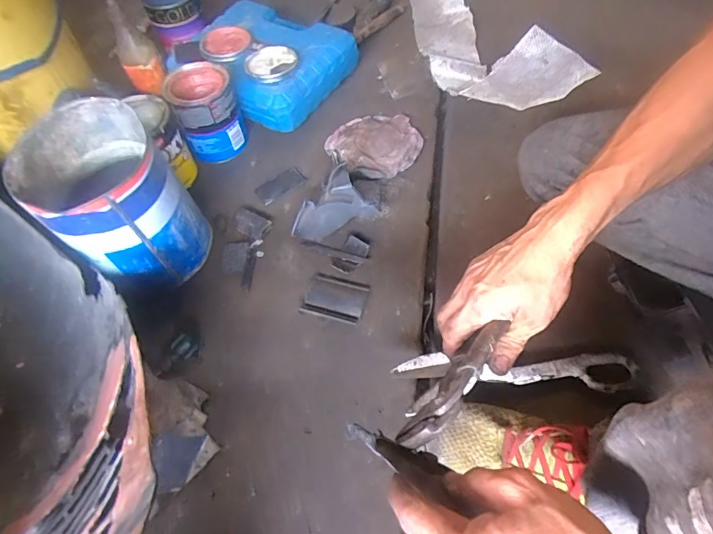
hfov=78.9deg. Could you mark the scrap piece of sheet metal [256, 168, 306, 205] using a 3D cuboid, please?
[{"bbox_3d":[-0.123,-0.132,0.698,0.079,0.004,0.047,-34,53,-12],"label":"scrap piece of sheet metal"}]

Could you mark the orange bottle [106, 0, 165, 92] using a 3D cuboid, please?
[{"bbox_3d":[-0.384,-0.378,0.756,0.064,0.153,0.055,-27,60,-12],"label":"orange bottle"}]

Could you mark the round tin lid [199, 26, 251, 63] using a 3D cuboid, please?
[{"bbox_3d":[-0.238,-0.408,0.784,0.091,0.022,0.106,-1,58,3],"label":"round tin lid"}]

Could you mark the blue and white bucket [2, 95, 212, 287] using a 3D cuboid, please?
[{"bbox_3d":[-0.304,-0.078,0.564,0.168,0.197,0.151,39,68,25],"label":"blue and white bucket"}]

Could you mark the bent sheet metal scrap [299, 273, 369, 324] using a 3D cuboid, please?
[{"bbox_3d":[-0.029,0.044,0.583,0.082,0.010,0.061,13,59,11],"label":"bent sheet metal scrap"}]

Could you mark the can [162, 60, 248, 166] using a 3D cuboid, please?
[{"bbox_3d":[-0.242,-0.250,0.712,0.099,0.120,0.100,-13,58,-6],"label":"can"}]

